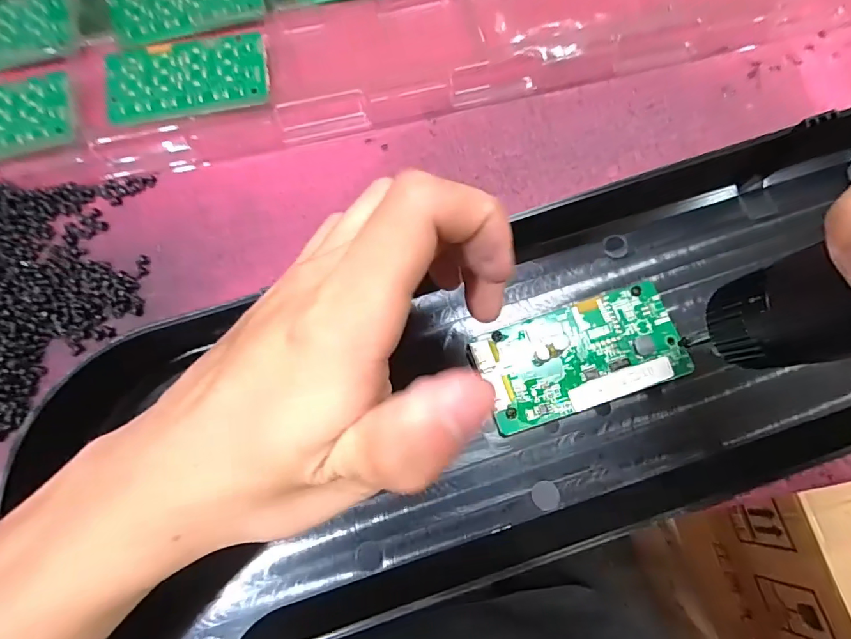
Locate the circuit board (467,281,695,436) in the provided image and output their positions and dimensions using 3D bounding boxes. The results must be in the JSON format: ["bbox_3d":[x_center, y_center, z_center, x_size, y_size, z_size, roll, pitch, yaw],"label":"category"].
[{"bbox_3d":[0.072,0.017,0.222,0.093,0.007,0.047,-18,74,-6],"label":"circuit board"}]

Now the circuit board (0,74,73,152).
[{"bbox_3d":[-0.245,-0.112,0.268,0.086,0.005,0.045,-14,74,-4],"label":"circuit board"}]

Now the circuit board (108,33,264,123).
[{"bbox_3d":[-0.139,-0.142,0.277,0.092,0.007,0.047,-9,74,-3],"label":"circuit board"}]

